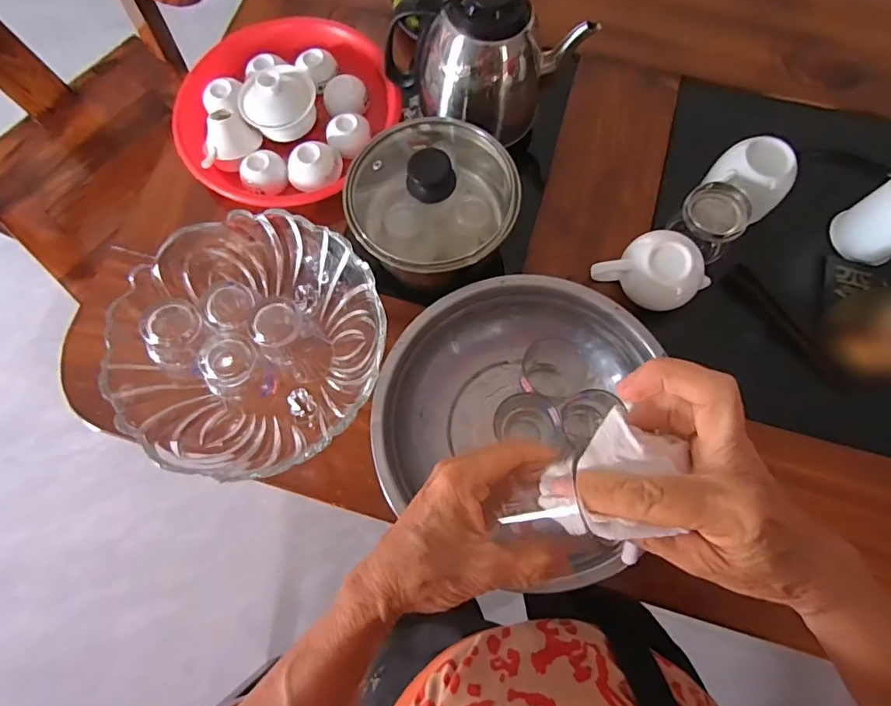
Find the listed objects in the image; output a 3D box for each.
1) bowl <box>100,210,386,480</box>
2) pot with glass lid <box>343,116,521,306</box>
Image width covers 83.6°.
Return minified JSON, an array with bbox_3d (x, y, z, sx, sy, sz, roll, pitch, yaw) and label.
[{"bbox_3d":[-0.171,-0.013,0.450,0.230,0.100,0.220,0,74,1],"label":"bowl"},{"bbox_3d":[-0.008,-0.155,0.488,0.153,0.120,0.155,0,74,1],"label":"pot with glass lid"}]

